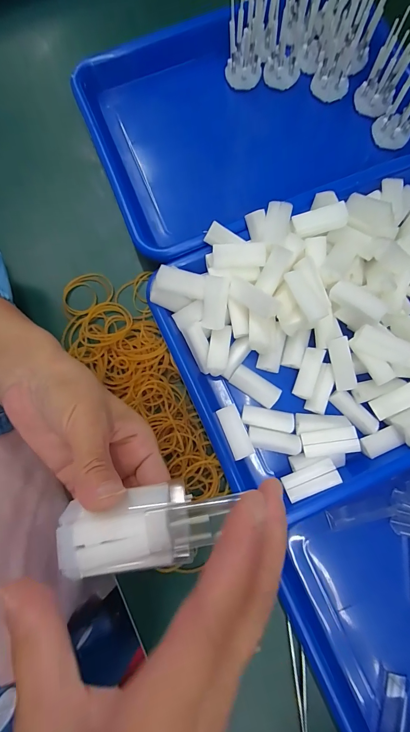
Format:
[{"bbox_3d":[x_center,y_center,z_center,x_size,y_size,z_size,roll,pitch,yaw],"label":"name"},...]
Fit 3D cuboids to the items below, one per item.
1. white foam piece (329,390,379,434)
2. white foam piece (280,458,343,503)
[{"bbox_3d":[0.133,0.041,0.290,0.016,0.009,0.045,-42,81,-8],"label":"white foam piece"},{"bbox_3d":[0.087,0.094,0.268,0.044,0.012,0.020,-22,79,-4],"label":"white foam piece"}]

